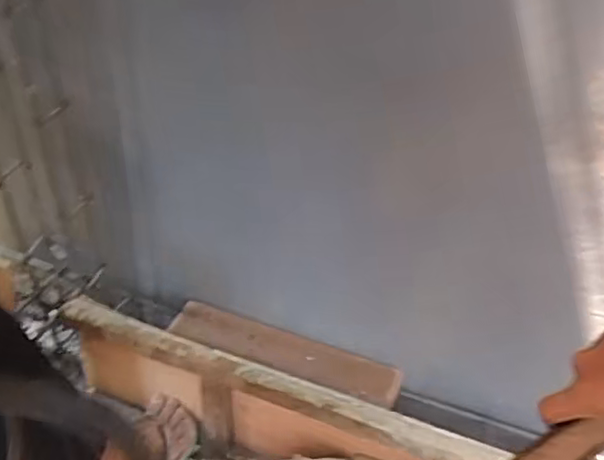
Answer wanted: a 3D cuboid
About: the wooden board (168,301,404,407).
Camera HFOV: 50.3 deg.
[{"bbox_3d":[-0.036,0.214,1.125,0.415,0.023,0.092,16,41,16],"label":"wooden board"}]

